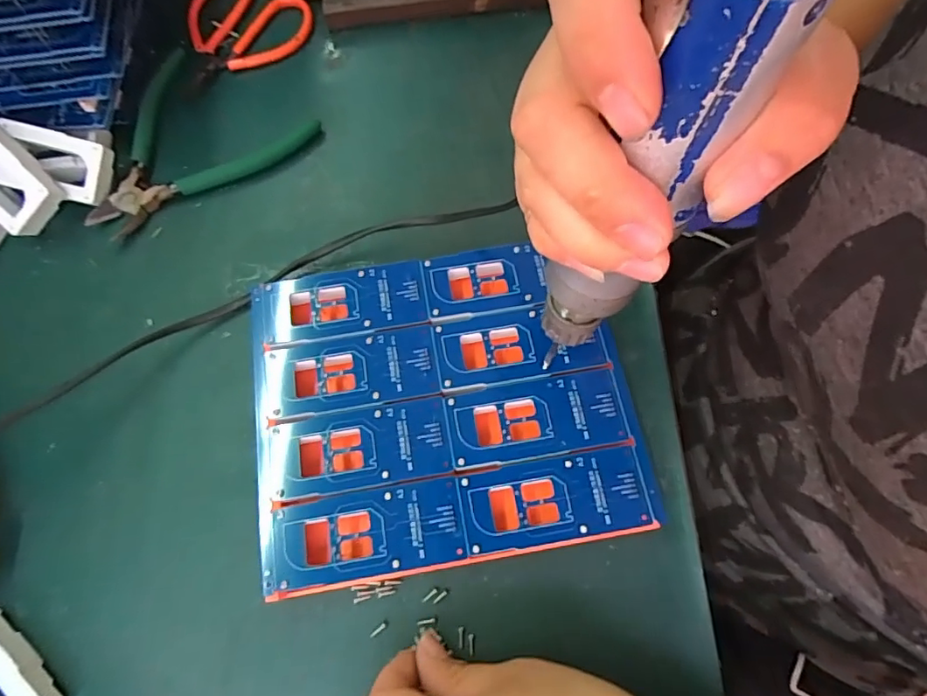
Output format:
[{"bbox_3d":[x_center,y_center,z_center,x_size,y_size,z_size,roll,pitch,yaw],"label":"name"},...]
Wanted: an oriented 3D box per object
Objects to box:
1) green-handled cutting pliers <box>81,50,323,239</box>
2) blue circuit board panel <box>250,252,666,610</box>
[{"bbox_3d":[-0.188,-0.146,0.351,0.149,0.011,0.115,-33,73,-10],"label":"green-handled cutting pliers"},{"bbox_3d":[-0.012,0.028,0.280,0.185,0.023,0.158,-10,71,-3],"label":"blue circuit board panel"}]

